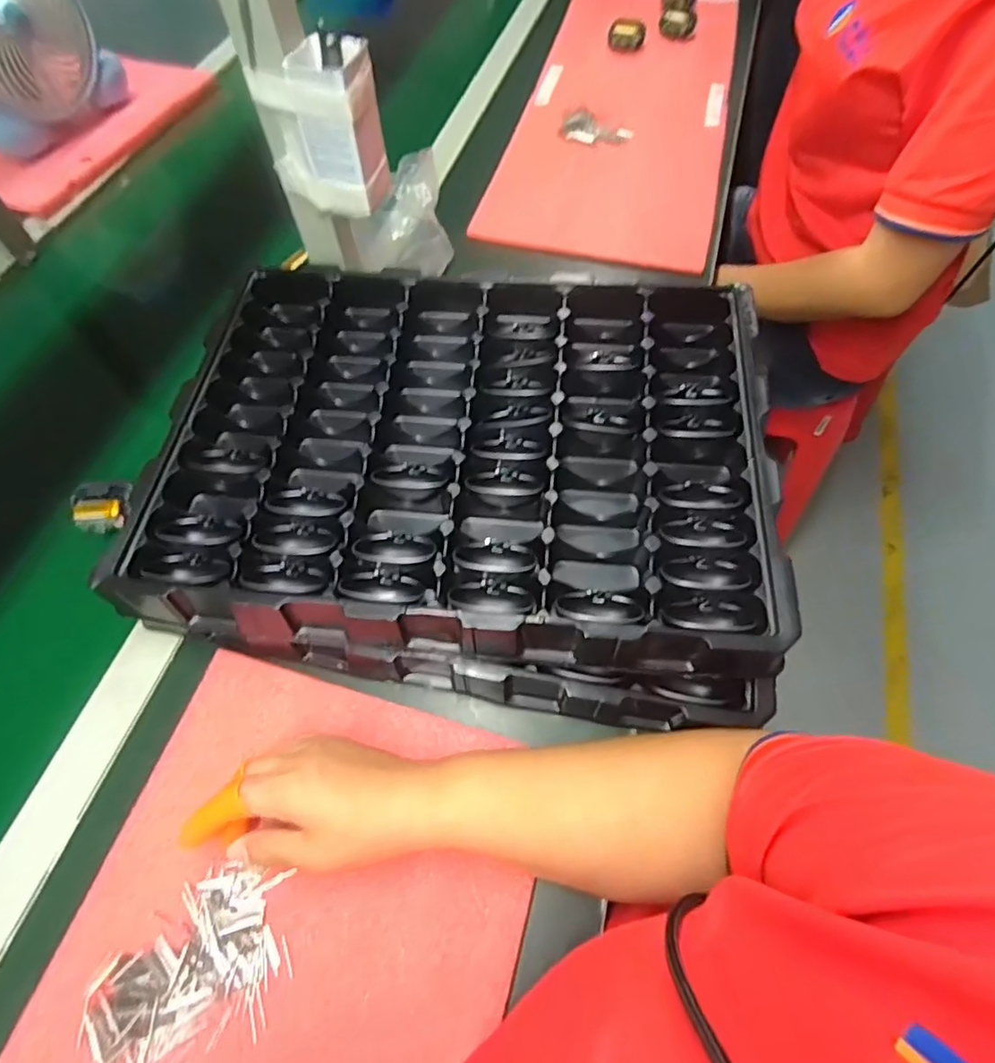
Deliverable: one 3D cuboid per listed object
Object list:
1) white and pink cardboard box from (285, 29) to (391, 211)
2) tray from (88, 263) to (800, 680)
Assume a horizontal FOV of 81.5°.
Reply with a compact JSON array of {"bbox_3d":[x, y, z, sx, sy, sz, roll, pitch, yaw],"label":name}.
[{"bbox_3d":[-0.122,-0.324,0.466,0.054,0.107,0.055,17,63,11],"label":"white and pink cardboard box"},{"bbox_3d":[-0.024,-0.067,0.470,0.452,0.060,0.355,5,61,4],"label":"tray"}]

